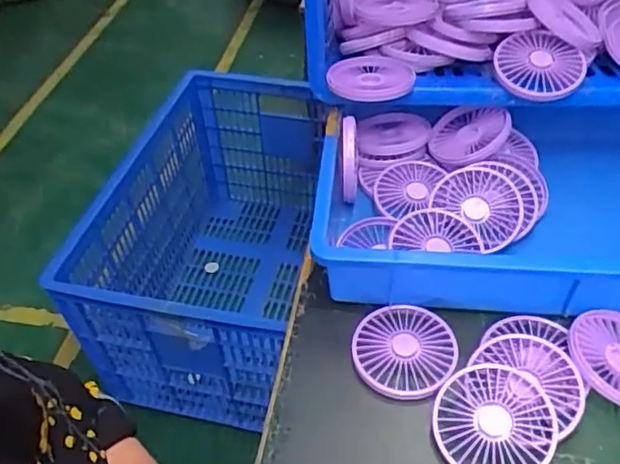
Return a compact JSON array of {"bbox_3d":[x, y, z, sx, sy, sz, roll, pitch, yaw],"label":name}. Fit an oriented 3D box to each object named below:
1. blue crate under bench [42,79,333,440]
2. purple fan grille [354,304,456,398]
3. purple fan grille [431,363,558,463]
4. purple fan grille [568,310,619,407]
[{"bbox_3d":[-0.182,0.026,1.296,0.439,0.404,0.658,6,48,9],"label":"blue crate under bench"},{"bbox_3d":[0.080,0.101,0.496,0.083,0.018,0.084,19,51,20],"label":"purple fan grille"},{"bbox_3d":[0.137,0.142,0.435,0.085,0.006,0.085,-7,60,11],"label":"purple fan grille"},{"bbox_3d":[0.243,0.104,0.468,0.069,0.028,0.083,3,48,7],"label":"purple fan grille"}]

